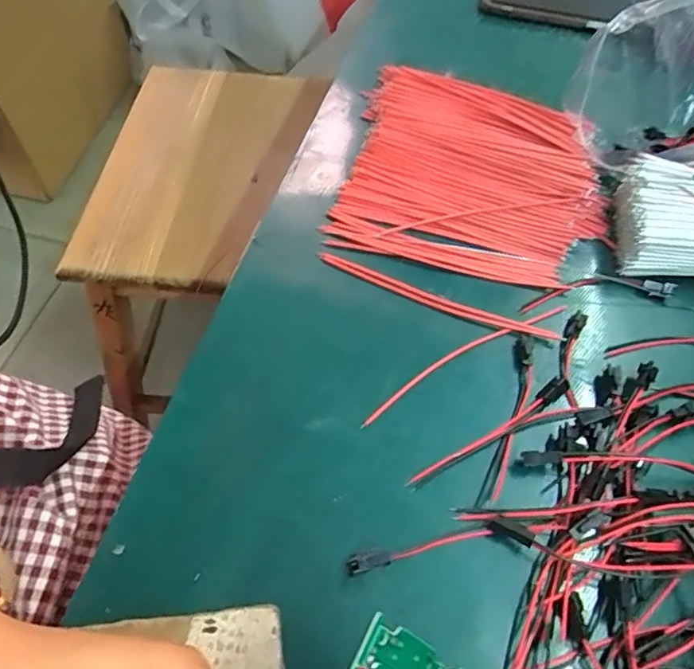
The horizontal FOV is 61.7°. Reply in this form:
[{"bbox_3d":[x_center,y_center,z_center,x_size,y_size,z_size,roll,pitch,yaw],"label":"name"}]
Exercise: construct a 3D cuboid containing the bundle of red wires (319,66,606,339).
[{"bbox_3d":[0.078,-0.094,0.371,0.160,0.020,0.183,14,59,7],"label":"bundle of red wires"}]

